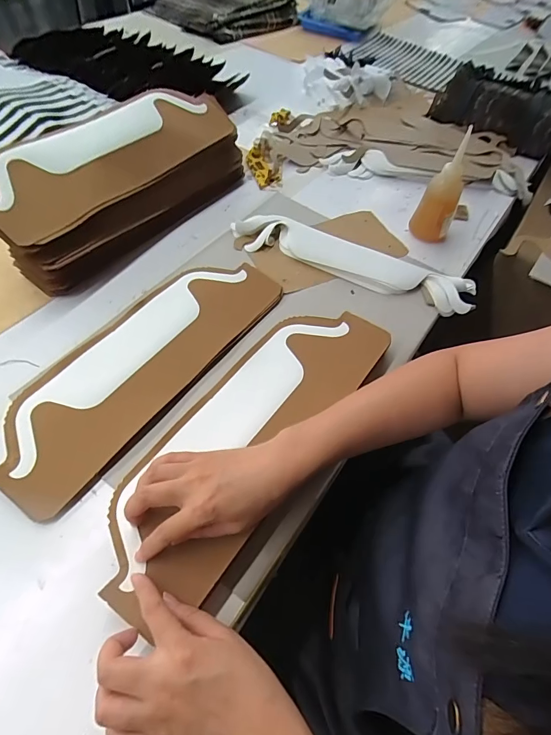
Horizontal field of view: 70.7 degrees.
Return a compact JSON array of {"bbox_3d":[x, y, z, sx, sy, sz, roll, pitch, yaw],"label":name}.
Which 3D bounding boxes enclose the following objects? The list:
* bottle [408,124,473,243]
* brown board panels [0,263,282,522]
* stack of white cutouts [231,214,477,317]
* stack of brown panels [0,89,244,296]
[{"bbox_3d":[0.274,-0.280,0.632,0.063,0.139,0.057,28,59,13],"label":"bottle"},{"bbox_3d":[-0.162,-0.016,0.491,0.142,0.020,0.401,38,62,10],"label":"brown board panels"},{"bbox_3d":[0.120,-0.173,0.621,0.383,0.018,0.086,19,57,8],"label":"stack of white cutouts"},{"bbox_3d":[-0.227,-0.293,0.612,0.146,0.132,0.421,34,60,17],"label":"stack of brown panels"}]

